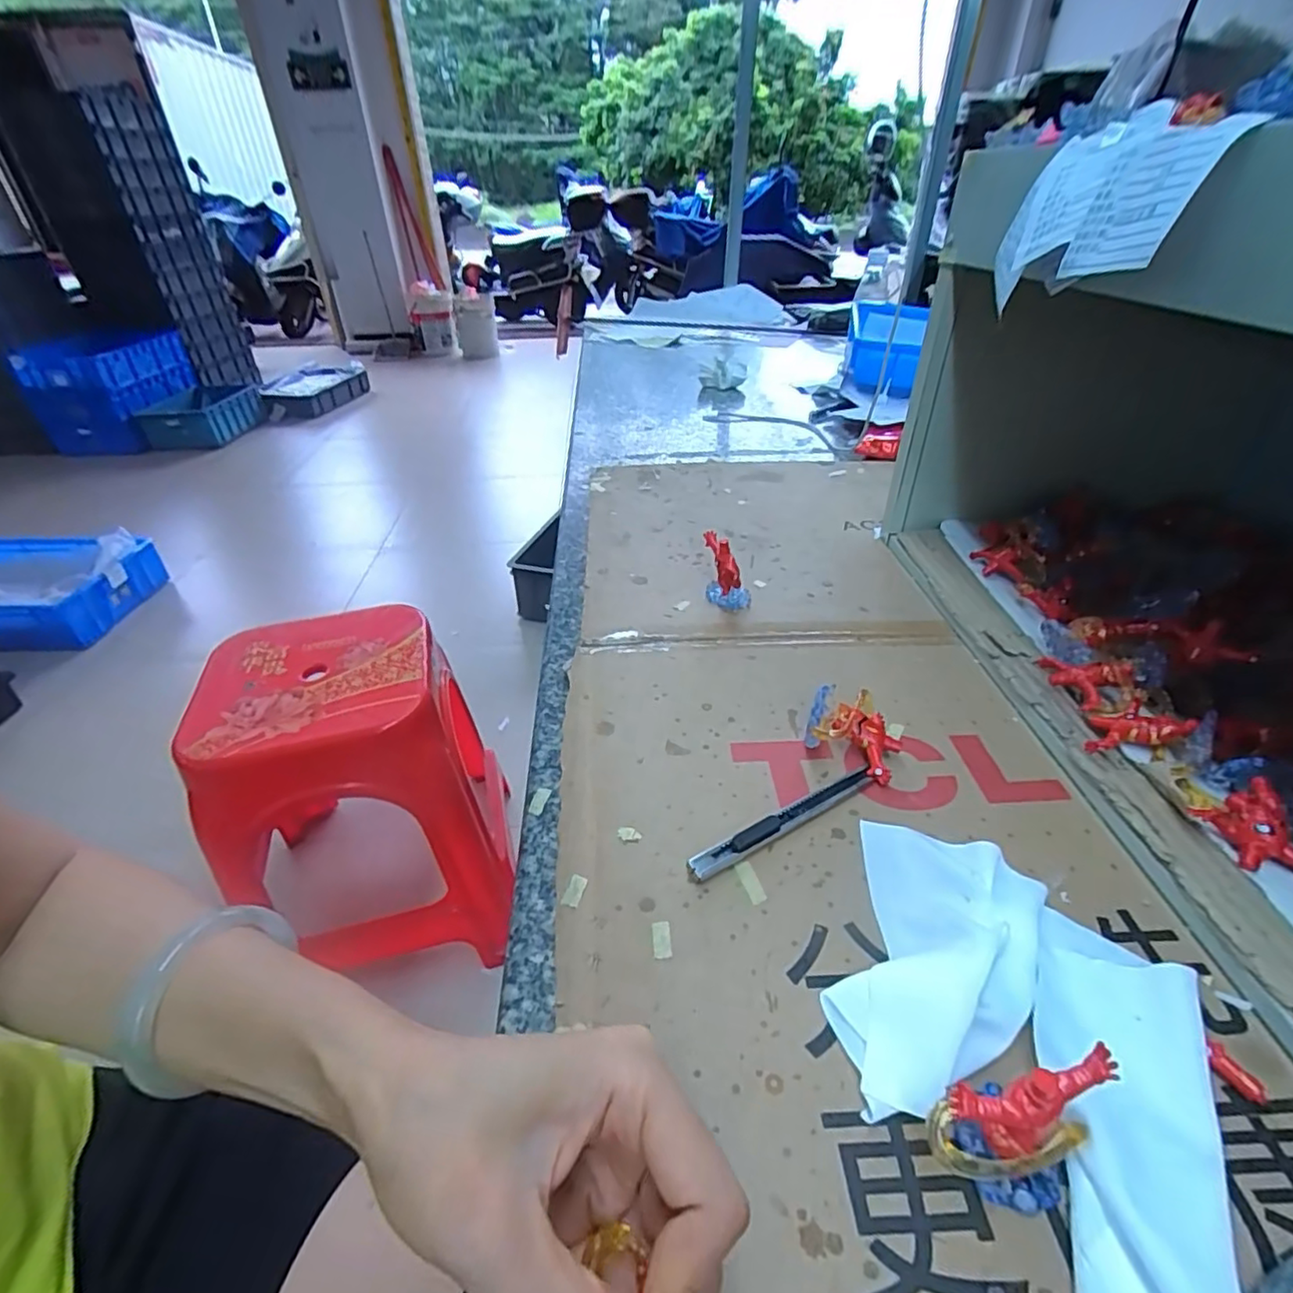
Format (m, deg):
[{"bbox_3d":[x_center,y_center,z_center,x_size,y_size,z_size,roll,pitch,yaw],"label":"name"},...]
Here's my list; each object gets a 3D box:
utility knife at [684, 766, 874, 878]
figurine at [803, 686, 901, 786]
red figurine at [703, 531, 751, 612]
[{"bbox_3d":[0.070,0.086,0.311,0.115,0.011,0.010,-21,41,-24],"label":"utility knife"},{"bbox_3d":[0.120,0.042,0.347,0.047,0.034,0.046,21,42,28],"label":"figurine"},{"bbox_3d":[0.062,-0.057,0.466,0.029,0.050,0.040,-6,37,-6],"label":"red figurine"}]

